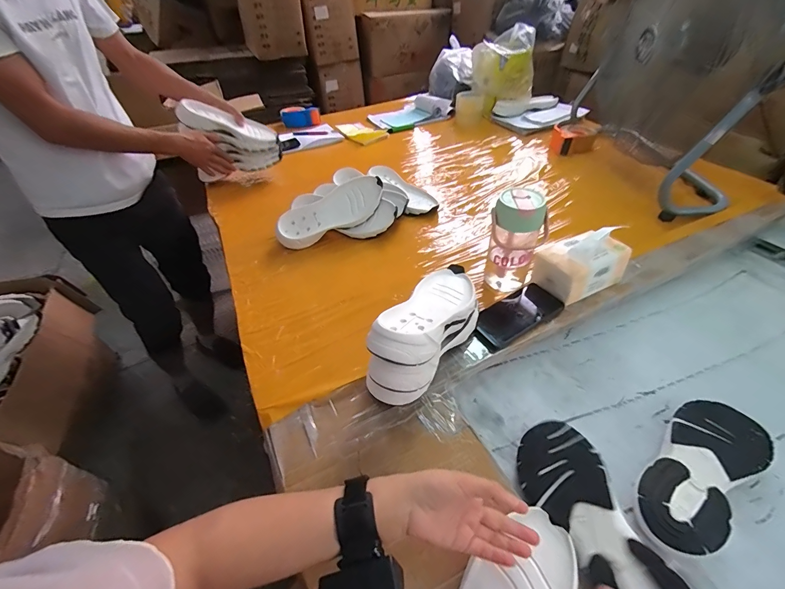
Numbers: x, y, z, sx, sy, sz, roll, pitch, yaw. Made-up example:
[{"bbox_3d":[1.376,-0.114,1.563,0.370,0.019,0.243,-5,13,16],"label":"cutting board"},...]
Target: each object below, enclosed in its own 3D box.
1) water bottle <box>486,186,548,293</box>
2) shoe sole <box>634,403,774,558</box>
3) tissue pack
[{"bbox_3d":[0.222,-0.081,0.659,0.094,0.209,0.073,16,46,16],"label":"water bottle"},{"bbox_3d":[0.403,0.228,0.463,0.260,0.044,0.102,-30,51,-28],"label":"shoe sole"},{"bbox_3d":[0.353,-0.065,0.662,0.146,0.137,0.097,-20,47,-19],"label":"tissue pack"}]

